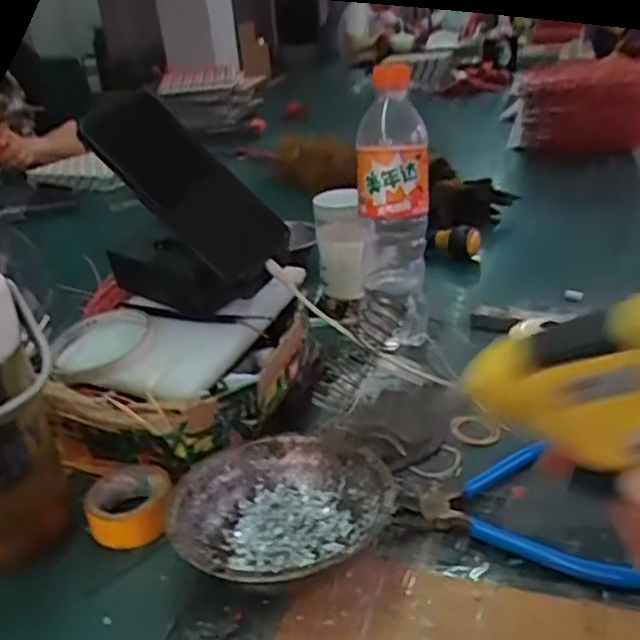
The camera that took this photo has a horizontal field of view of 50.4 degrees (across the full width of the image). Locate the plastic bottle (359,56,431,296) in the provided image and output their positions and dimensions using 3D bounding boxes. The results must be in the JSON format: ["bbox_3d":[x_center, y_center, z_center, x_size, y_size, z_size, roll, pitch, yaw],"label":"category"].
[{"bbox_3d":[0.063,-0.114,0.590,0.057,0.193,0.053,-4,25,1],"label":"plastic bottle"}]

